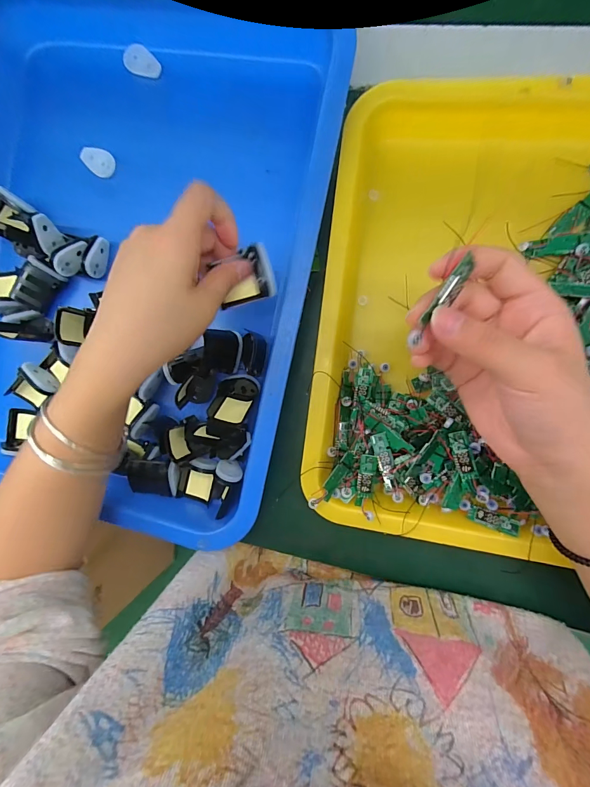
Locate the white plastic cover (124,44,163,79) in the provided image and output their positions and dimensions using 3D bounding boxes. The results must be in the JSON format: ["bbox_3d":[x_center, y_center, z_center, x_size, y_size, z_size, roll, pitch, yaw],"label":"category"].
[{"bbox_3d":[-0.134,-0.289,0.311,0.031,0.009,0.023,43,98,5],"label":"white plastic cover"}]

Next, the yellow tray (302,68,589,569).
[{"bbox_3d":[0.151,-0.054,0.268,0.260,0.046,0.329,7,94,9],"label":"yellow tray"}]

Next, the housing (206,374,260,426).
[{"bbox_3d":[-0.051,0.004,0.296,0.037,0.021,0.039,11,94,8],"label":"housing"}]

